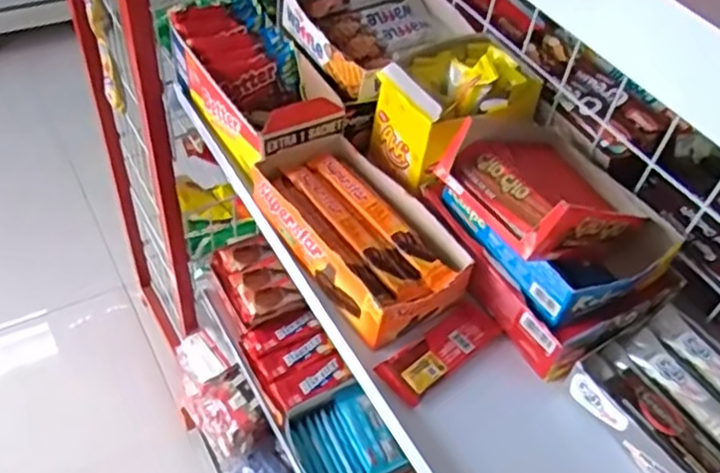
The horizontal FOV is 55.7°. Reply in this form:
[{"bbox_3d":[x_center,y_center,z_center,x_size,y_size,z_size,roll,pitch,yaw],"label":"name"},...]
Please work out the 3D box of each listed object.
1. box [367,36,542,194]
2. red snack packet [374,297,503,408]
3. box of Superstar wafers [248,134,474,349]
[{"bbox_3d":[0.101,-0.141,0.706,0.157,0.100,0.112,-24,55,-25],"label":"box"},{"bbox_3d":[0.074,0.099,0.603,0.122,0.009,0.044,-31,58,-29],"label":"red snack packet"},{"bbox_3d":[-0.005,-0.005,0.652,0.116,0.048,0.218,-27,57,-27],"label":"box of Superstar wafers"}]

